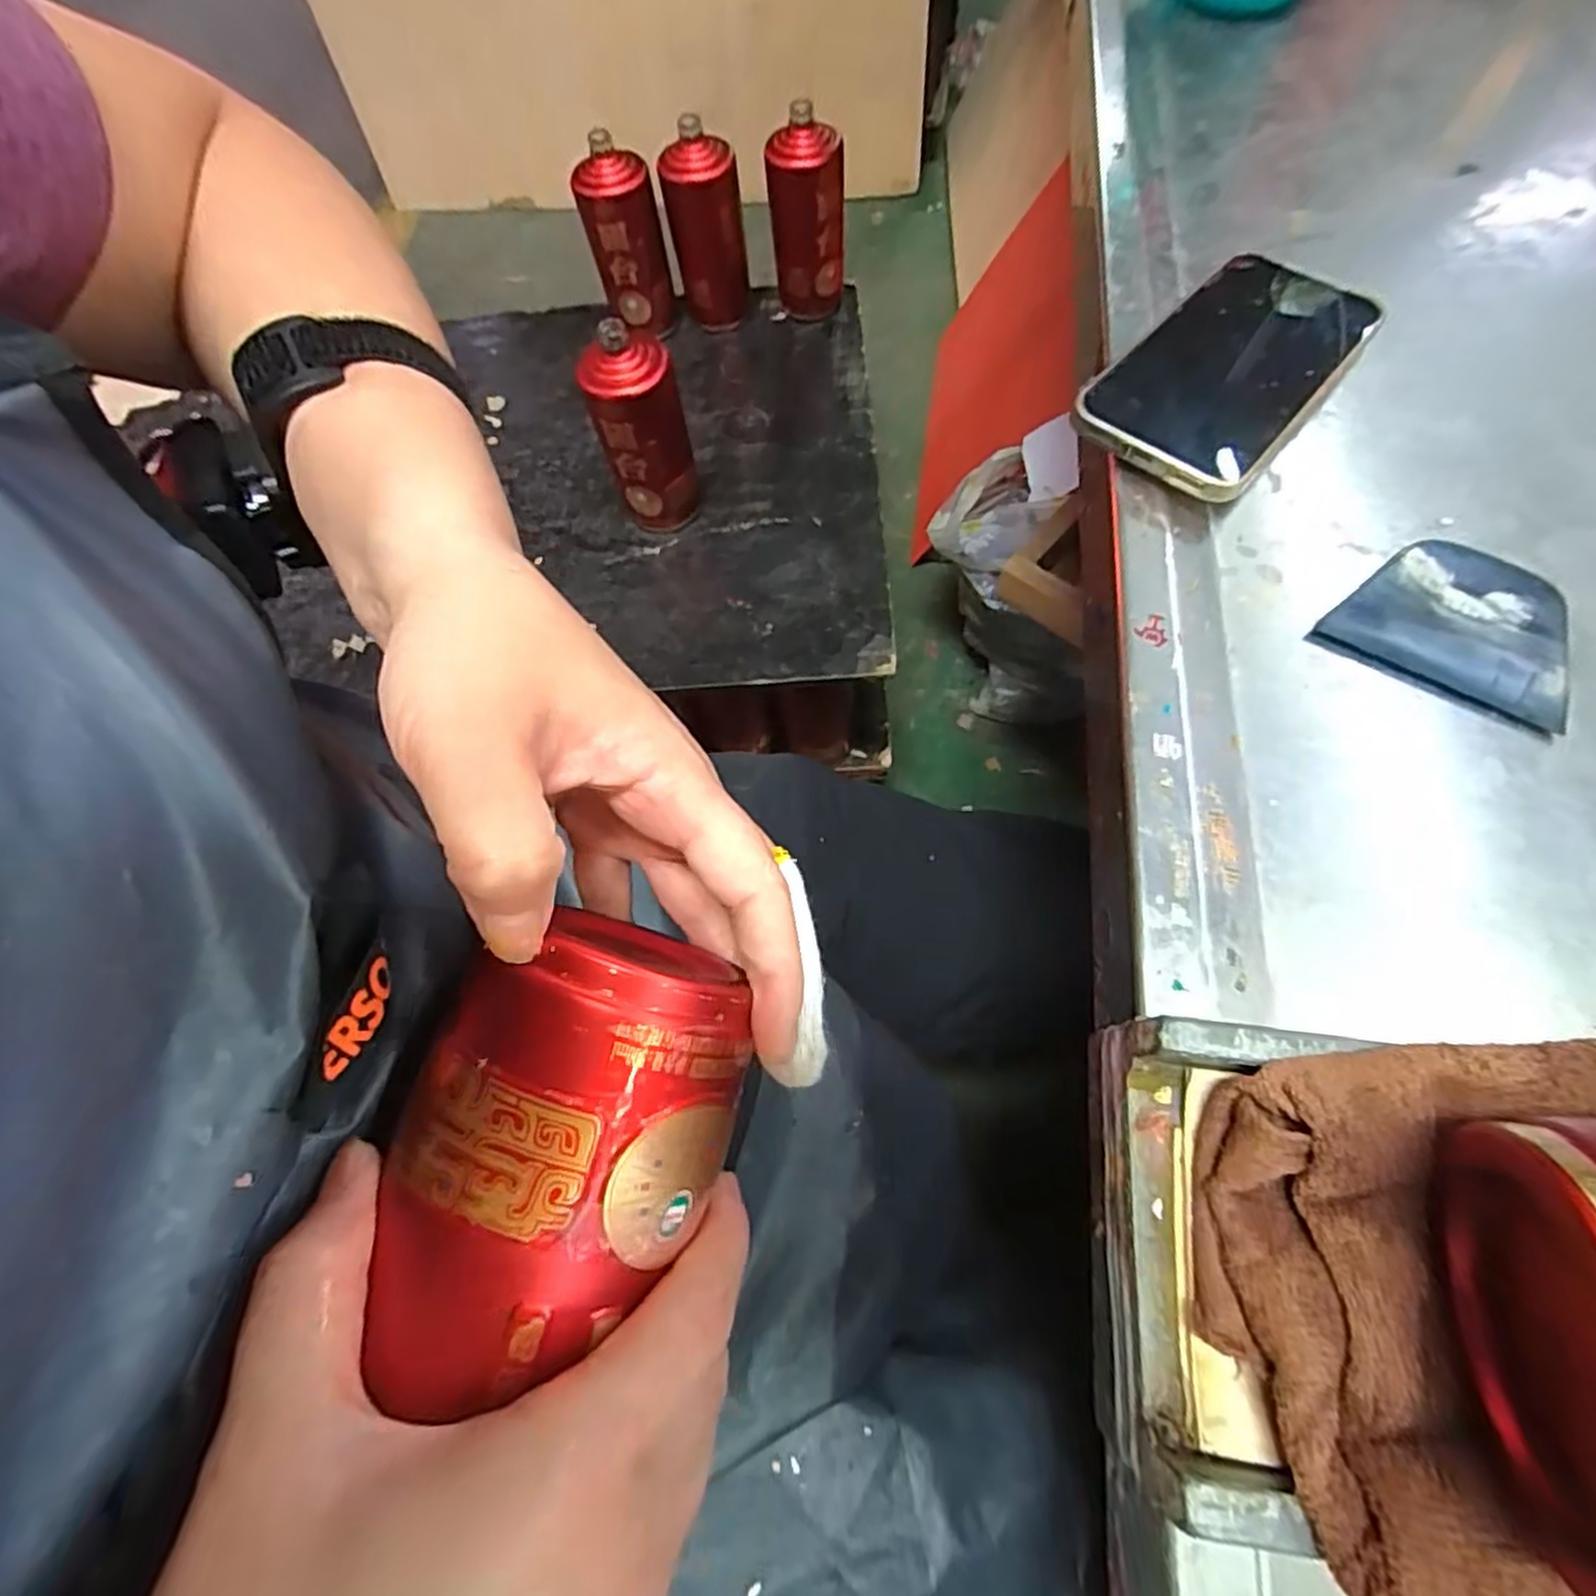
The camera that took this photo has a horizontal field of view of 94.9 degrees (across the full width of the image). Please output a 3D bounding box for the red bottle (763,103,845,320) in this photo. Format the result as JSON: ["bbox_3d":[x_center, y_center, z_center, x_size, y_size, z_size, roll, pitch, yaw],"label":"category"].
[{"bbox_3d":[0.010,-0.626,0.807,0.078,0.180,0.084,-2,66,5],"label":"red bottle"}]

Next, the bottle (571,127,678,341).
[{"bbox_3d":[-0.187,-0.602,0.800,0.079,0.164,0.069,-16,66,-1],"label":"bottle"}]

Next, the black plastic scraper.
[{"bbox_3d":[0.238,-0.063,0.265,0.077,0.011,0.060,30,70,15],"label":"black plastic scraper"}]

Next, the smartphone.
[{"bbox_3d":[0.185,-0.188,0.319,0.082,0.018,0.153,37,72,17],"label":"smartphone"}]

